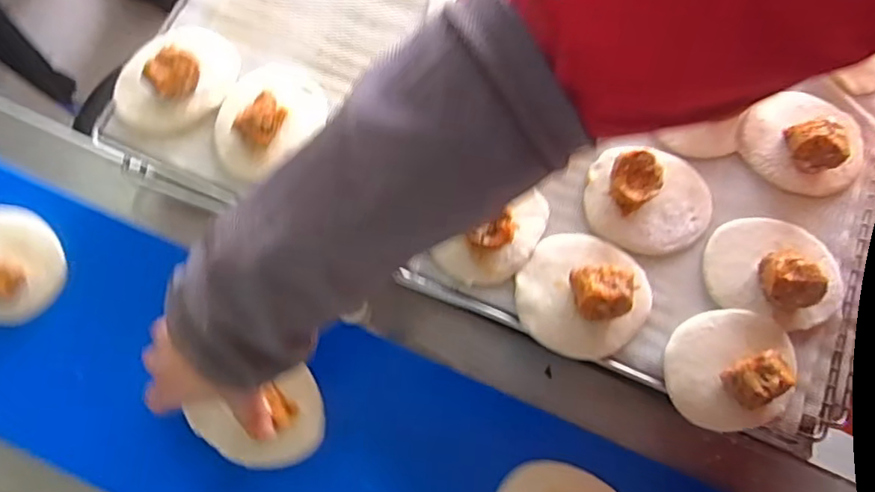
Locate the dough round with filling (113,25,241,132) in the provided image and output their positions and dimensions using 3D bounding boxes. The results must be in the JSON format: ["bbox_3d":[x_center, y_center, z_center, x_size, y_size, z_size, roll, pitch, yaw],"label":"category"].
[{"bbox_3d":[-0.221,-0.146,0.483,0.084,0.033,0.102,43,79,10],"label":"dough round with filling"}]

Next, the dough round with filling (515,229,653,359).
[{"bbox_3d":[0.110,0.033,0.435,0.092,0.033,0.094,0,75,-1],"label":"dough round with filling"}]

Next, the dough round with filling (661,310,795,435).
[{"bbox_3d":[0.219,0.088,0.423,0.094,0.039,0.083,-8,76,-3],"label":"dough round with filling"}]

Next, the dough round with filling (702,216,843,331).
[{"bbox_3d":[0.263,0.016,0.444,0.104,0.034,0.081,18,76,4],"label":"dough round with filling"}]

